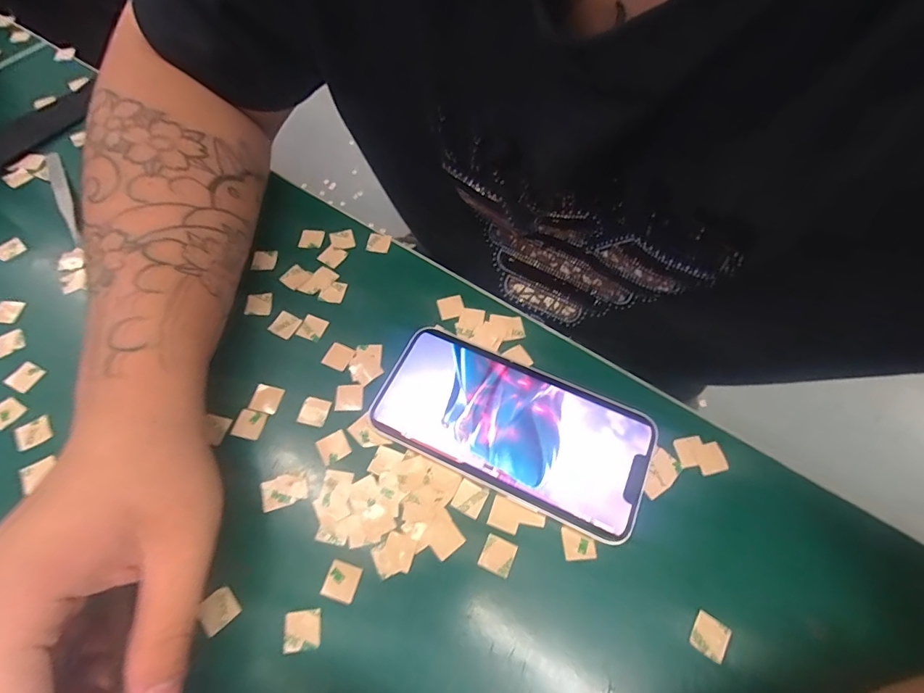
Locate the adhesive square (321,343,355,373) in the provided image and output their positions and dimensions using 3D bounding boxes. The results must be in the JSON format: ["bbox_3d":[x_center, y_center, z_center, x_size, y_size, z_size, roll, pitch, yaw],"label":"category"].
[{"bbox_3d":[-0.074,0.005,0.261,0.015,0.004,0.015,22,66,11],"label":"adhesive square"}]

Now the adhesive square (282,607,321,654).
[{"bbox_3d":[-0.072,0.127,0.197,0.016,0.004,0.015,-7,64,-3],"label":"adhesive square"}]

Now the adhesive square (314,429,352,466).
[{"bbox_3d":[-0.069,0.054,0.237,0.016,0.004,0.015,-29,67,-13],"label":"adhesive square"}]

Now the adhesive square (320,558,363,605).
[{"bbox_3d":[-0.057,0.110,0.206,0.016,0.004,0.016,17,65,9],"label":"adhesive square"}]

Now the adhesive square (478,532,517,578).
[{"bbox_3d":[0.017,0.102,0.214,0.015,0.004,0.016,20,72,20],"label":"adhesive square"}]

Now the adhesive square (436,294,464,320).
[{"bbox_3d":[-0.007,-0.025,0.279,0.016,0.004,0.015,-17,69,-6],"label":"adhesive square"}]

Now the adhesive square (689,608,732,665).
[{"bbox_3d":[0.112,0.131,0.197,0.015,0.004,0.016,30,68,14],"label":"adhesive square"}]

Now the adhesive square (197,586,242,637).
[{"bbox_3d":[-0.111,0.121,0.201,0.015,0.004,0.015,-38,69,-17],"label":"adhesive square"}]

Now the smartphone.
[{"bbox_3d":[0.026,0.042,0.239,0.143,0.009,0.071,23,66,12],"label":"smartphone"}]

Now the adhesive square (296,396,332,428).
[{"bbox_3d":[-0.083,0.036,0.245,0.015,0.004,0.015,13,64,7],"label":"adhesive square"}]

